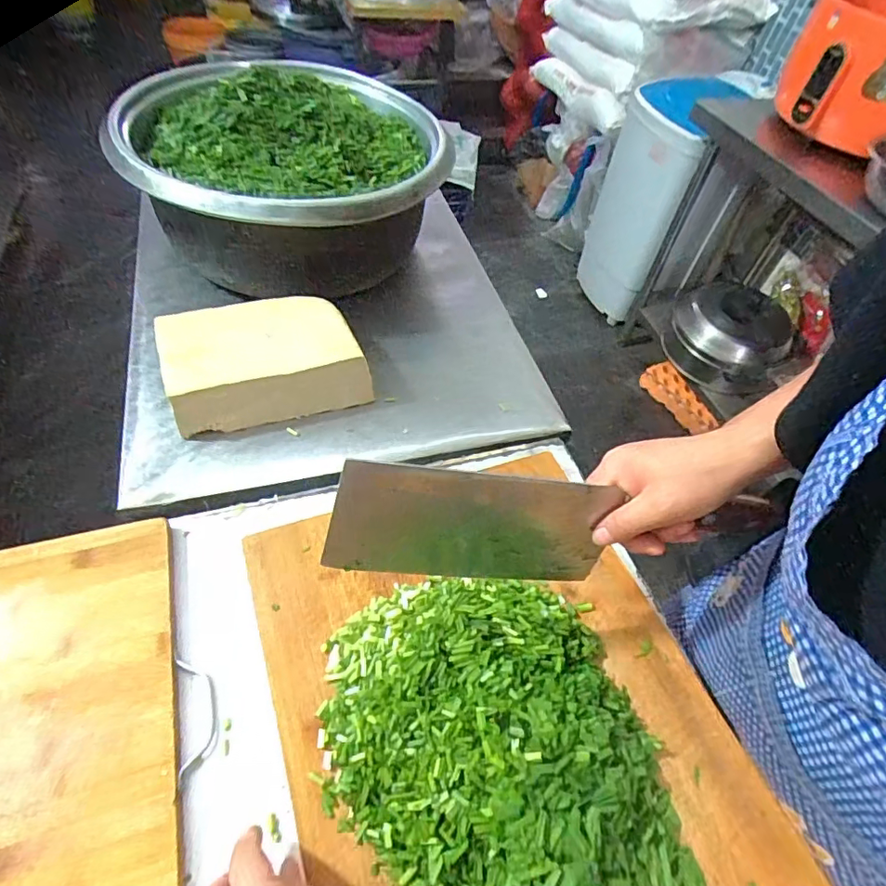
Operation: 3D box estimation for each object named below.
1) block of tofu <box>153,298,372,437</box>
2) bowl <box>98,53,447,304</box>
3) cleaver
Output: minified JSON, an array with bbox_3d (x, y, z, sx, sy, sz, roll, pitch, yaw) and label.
[{"bbox_3d":[-0.202,-0.095,0.604,0.213,0.071,0.130,-13,55,-18],"label":"block of tofu"},{"bbox_3d":[-0.209,-0.373,0.731,0.374,0.173,0.382,5,52,-7],"label":"bowl"},{"bbox_3d":[0.082,0.064,0.381,0.320,0.095,0.029,5,52,-16],"label":"cleaver"}]

